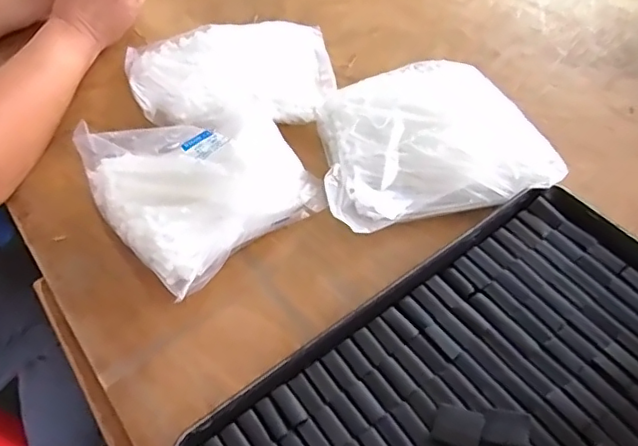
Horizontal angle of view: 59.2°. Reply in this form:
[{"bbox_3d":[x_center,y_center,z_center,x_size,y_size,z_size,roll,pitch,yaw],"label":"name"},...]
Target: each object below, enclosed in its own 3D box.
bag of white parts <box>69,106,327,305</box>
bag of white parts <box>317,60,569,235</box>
[{"bbox_3d":[-0.123,-0.051,0.541,0.175,0.053,0.203,-38,58,-21],"label":"bag of white parts"},{"bbox_3d":[0.100,-0.079,0.546,0.201,0.042,0.183,-15,53,-5],"label":"bag of white parts"}]

